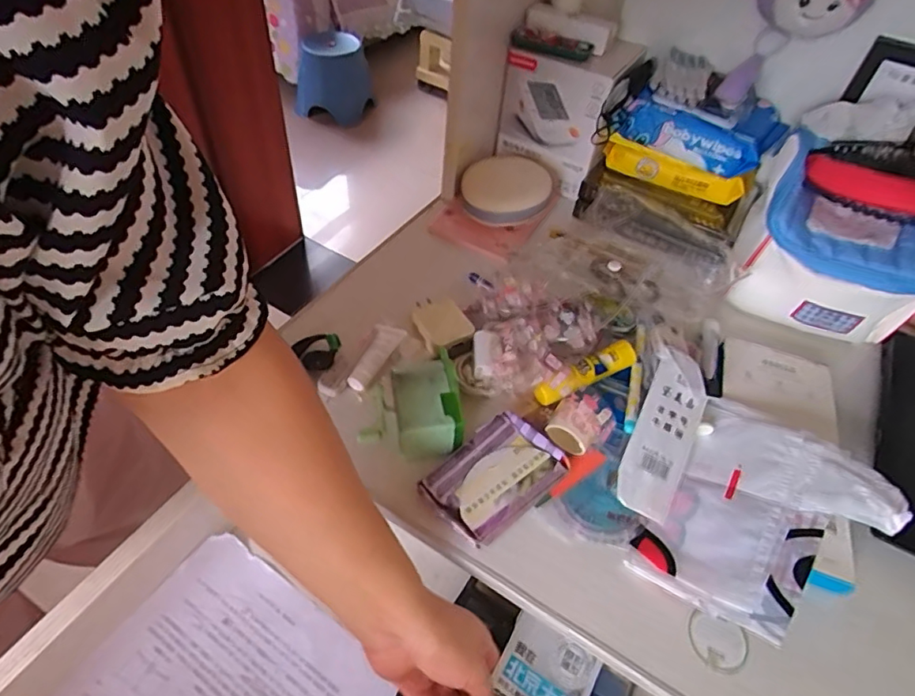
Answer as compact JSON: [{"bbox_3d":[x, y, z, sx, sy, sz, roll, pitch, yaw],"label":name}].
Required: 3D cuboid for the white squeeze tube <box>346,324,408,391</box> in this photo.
[{"bbox_3d":[-0.075,0.006,0.507,0.032,0.016,0.075,17,50,9],"label":"white squeeze tube"}]

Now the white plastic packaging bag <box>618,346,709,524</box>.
[{"bbox_3d":[0.172,0.067,0.450,0.045,0.008,0.145,20,67,14],"label":"white plastic packaging bag"}]

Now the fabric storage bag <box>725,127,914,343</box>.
[{"bbox_3d":[0.385,-0.105,0.552,0.181,0.138,0.142,22,51,13],"label":"fabric storage bag"}]

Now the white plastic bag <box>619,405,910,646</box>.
[{"bbox_3d":[0.236,0.130,0.411,0.138,0.030,0.175,20,56,37],"label":"white plastic bag"}]

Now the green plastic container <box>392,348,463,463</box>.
[{"bbox_3d":[-0.026,0.045,0.455,0.051,0.034,0.084,-4,50,-9],"label":"green plastic container"}]

